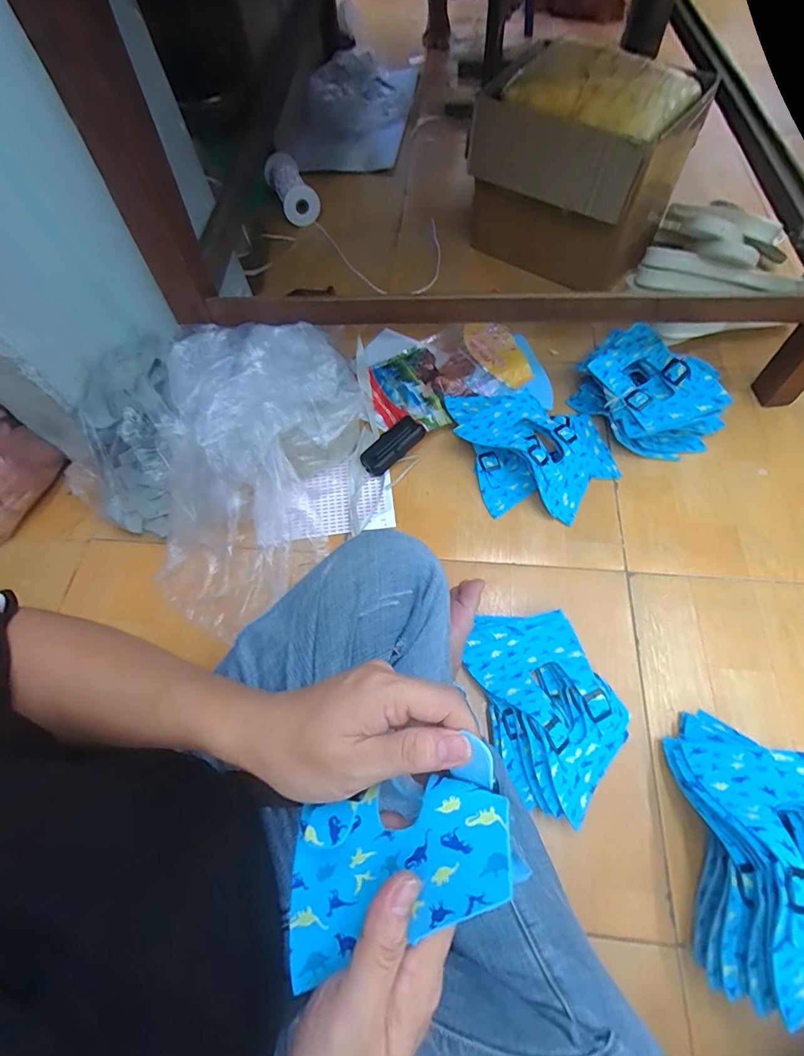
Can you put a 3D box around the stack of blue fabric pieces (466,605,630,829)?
[{"bbox_3d":[0.175,0.202,0.537,0.163,0.056,0.231,-23,64,-9],"label":"stack of blue fabric pieces"}]

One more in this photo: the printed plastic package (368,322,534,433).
[{"bbox_3d":[0.069,-0.266,0.786,0.261,0.026,0.186,-27,64,1],"label":"printed plastic package"}]

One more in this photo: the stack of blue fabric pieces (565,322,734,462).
[{"bbox_3d":[0.372,-0.212,0.702,0.147,0.114,0.226,-35,67,-14],"label":"stack of blue fabric pieces"}]

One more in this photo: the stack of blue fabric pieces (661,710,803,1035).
[{"bbox_3d":[0.361,0.309,0.439,0.143,0.112,0.234,4,63,5],"label":"stack of blue fabric pieces"}]

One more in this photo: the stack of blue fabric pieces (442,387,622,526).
[{"bbox_3d":[0.204,-0.121,0.697,0.250,0.060,0.218,-2,63,2],"label":"stack of blue fabric pieces"}]

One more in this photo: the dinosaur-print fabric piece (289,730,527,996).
[{"bbox_3d":[-0.006,0.161,0.220,0.127,0.024,0.063,-31,64,12],"label":"dinosaur-print fabric piece"}]

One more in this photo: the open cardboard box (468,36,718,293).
[{"bbox_3d":[0.311,-0.646,0.828,0.315,0.268,0.223,39,71,20],"label":"open cardboard box"}]

